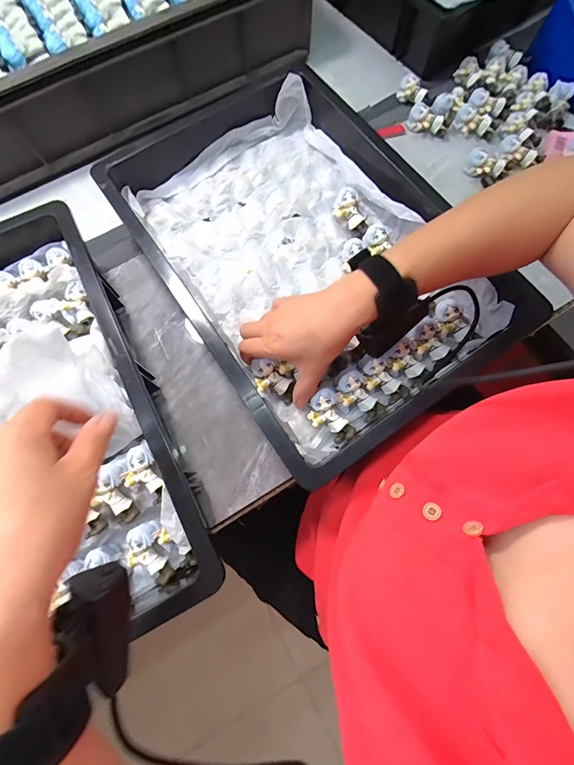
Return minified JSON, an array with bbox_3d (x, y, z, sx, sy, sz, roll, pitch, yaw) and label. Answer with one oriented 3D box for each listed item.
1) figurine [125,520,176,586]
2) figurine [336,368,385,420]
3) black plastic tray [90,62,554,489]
[{"bbox_3d":[-0.144,0.180,0.350,0.043,0.025,0.064,-30,90,-7],"label":"figurine"},{"bbox_3d":[0.077,0.014,0.372,0.034,0.021,0.062,-43,97,-10],"label":"figurine"},{"bbox_3d":[0.020,-0.154,0.403,0.309,0.077,0.447,-34,78,-8],"label":"black plastic tray"}]

